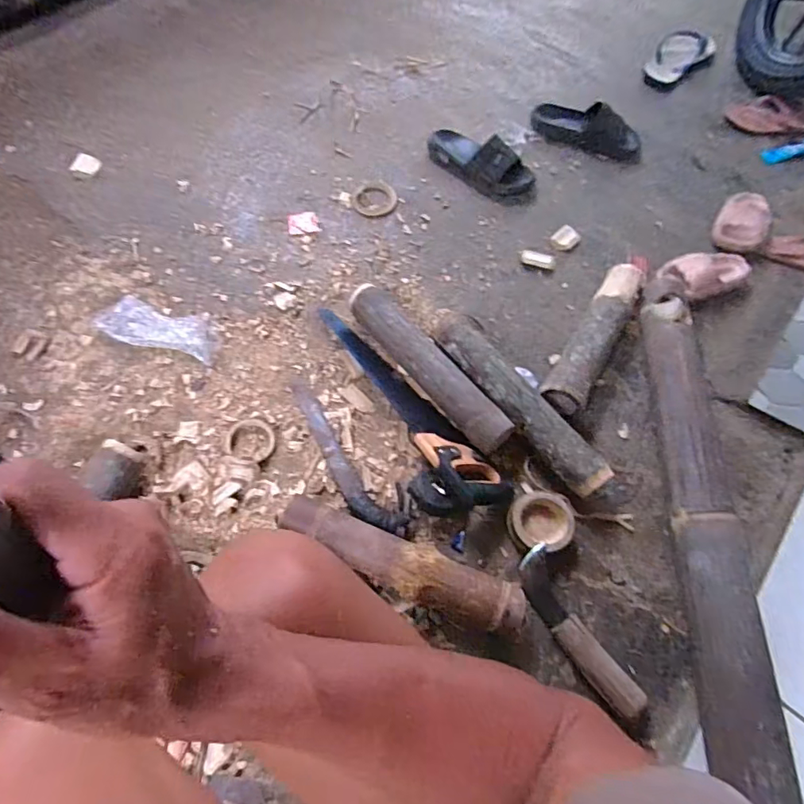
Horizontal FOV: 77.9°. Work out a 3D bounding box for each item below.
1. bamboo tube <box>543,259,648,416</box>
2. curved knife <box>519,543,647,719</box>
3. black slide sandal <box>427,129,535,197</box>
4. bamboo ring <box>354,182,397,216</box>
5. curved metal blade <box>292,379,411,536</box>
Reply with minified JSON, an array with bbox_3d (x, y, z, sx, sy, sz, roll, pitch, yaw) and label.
[{"bbox_3d":[0.343,-0.119,0.871,0.075,0.071,0.341,31,66,11],"label":"bamboo tube"},{"bbox_3d":[0.238,0.314,0.684,0.055,0.025,0.230,-28,68,-14],"label":"curved knife"},{"bbox_3d":[0.165,-0.535,1.074,0.248,0.069,0.095,41,69,16],"label":"black slide sandal"},{"bbox_3d":[-0.058,-0.433,1.053,0.093,0.009,0.098,1,64,-2],"label":"bamboo ring"},{"bbox_3d":[-0.103,0.085,0.794,0.058,0.032,0.315,-34,70,-16],"label":"curved metal blade"}]

